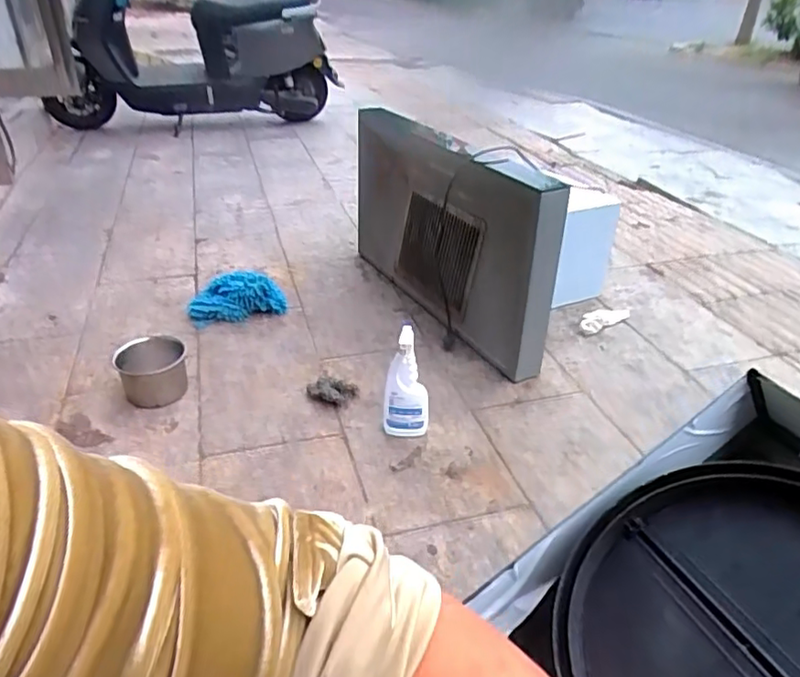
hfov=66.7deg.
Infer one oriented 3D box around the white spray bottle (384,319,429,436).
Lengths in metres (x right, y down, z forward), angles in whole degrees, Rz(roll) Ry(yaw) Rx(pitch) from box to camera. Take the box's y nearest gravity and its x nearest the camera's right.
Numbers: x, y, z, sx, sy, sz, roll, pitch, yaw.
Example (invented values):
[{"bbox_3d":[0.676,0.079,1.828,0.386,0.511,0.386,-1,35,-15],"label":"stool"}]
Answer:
[{"bbox_3d":[0.013,0.101,1.243,0.094,0.261,0.043,2,32,2],"label":"white spray bottle"}]

